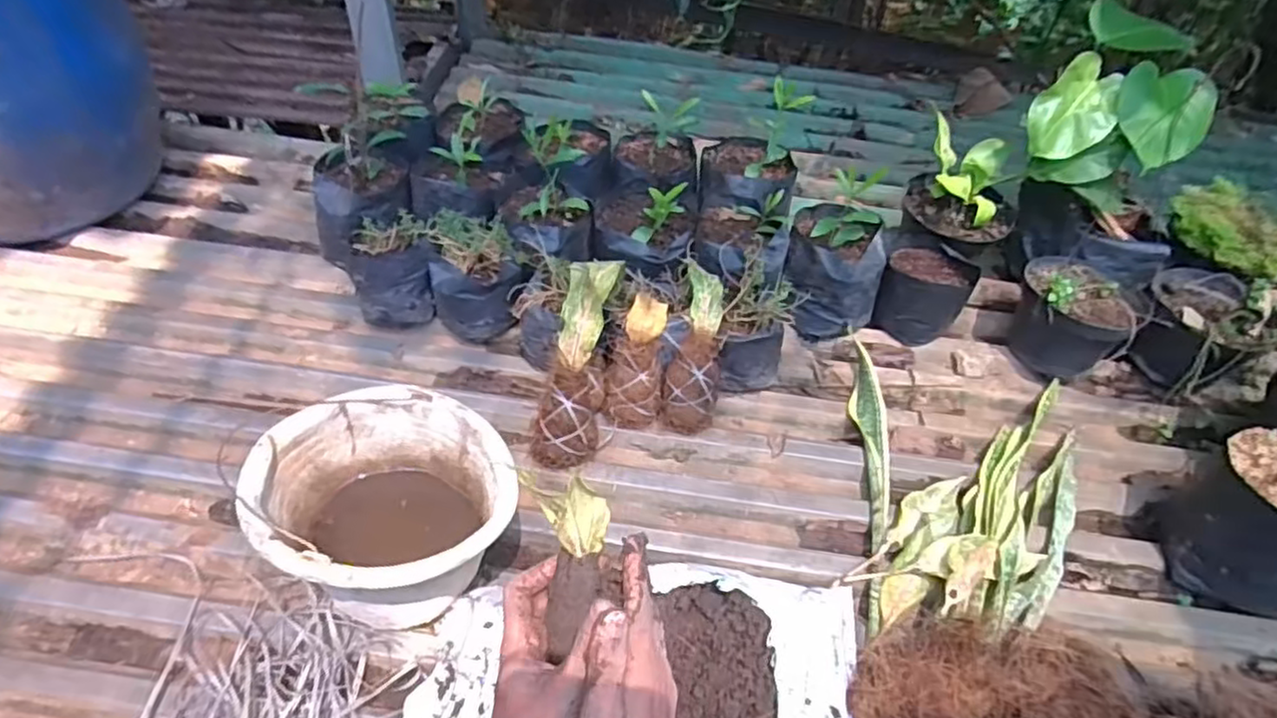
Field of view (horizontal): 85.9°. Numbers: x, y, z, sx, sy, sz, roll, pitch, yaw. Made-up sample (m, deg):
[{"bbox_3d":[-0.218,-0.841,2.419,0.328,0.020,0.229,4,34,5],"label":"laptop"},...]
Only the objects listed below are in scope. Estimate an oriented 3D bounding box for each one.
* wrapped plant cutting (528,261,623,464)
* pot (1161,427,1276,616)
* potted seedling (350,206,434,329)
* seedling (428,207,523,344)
[{"bbox_3d":[-0.076,0.004,0.885,0.075,0.087,0.266,10,91,3],"label":"wrapped plant cutting"},{"bbox_3d":[0.726,0.202,0.812,0.143,0.177,0.163,-16,52,-19],"label":"pot"},{"bbox_3d":[-0.362,-0.125,1.020,0.115,0.141,0.099,-8,50,-13],"label":"potted seedling"},{"bbox_3d":[-0.242,-0.123,1.025,0.128,0.136,0.129,-8,50,-13],"label":"seedling"}]

